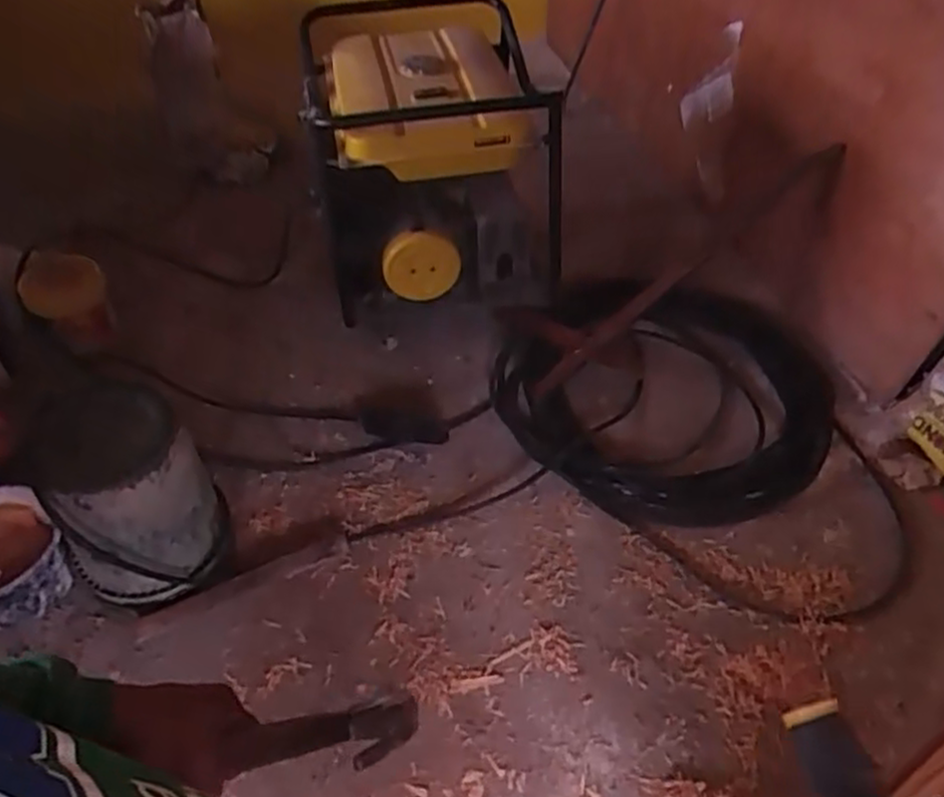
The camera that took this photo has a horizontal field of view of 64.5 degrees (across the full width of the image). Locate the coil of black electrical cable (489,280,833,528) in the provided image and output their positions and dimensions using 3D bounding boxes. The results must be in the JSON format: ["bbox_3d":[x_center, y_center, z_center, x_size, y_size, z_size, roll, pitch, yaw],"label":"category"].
[{"bbox_3d":[0.455,-0.032,1.751,0.701,0.099,0.740,-1,46,1],"label":"coil of black electrical cable"}]

